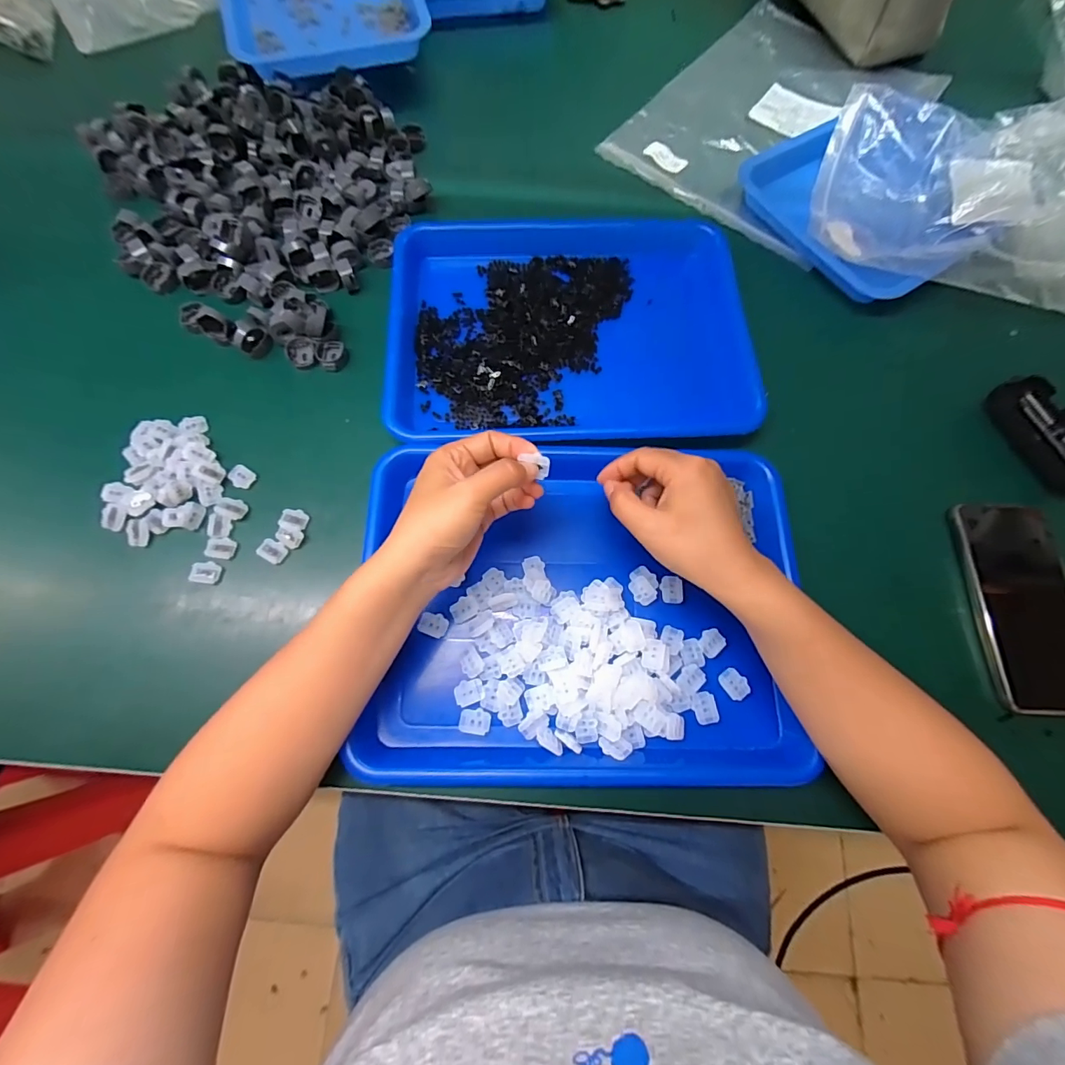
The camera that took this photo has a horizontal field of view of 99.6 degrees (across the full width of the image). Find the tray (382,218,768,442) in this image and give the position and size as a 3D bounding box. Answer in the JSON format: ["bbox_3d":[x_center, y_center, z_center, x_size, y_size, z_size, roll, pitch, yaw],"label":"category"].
[{"bbox_3d":[0.032,-0.204,0.423,0.321,0.026,0.247,-1,72,-2],"label":"tray"}]

